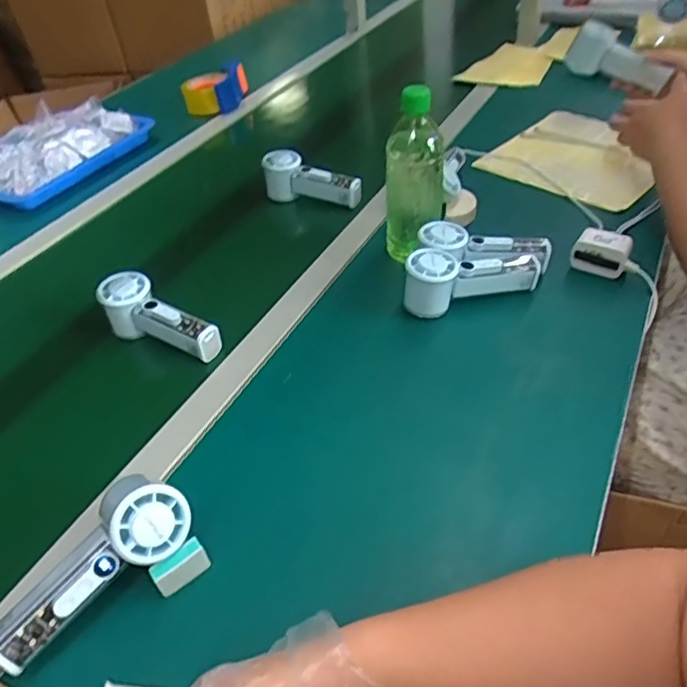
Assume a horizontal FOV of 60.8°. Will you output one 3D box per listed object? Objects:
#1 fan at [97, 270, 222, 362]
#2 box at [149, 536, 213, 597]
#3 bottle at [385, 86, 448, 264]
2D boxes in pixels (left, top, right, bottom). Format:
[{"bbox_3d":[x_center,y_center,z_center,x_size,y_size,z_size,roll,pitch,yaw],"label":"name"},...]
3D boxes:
[{"bbox_3d":[-0.207,-0.029,0.651,0.150,0.054,0.057,25,51,31],"label":"fan"},{"bbox_3d":[-0.123,0.170,0.445,0.041,0.023,0.018,-34,48,-26],"label":"box"},{"bbox_3d":[0.084,-0.191,0.696,0.068,0.219,0.070,-2,42,6],"label":"bottle"}]

